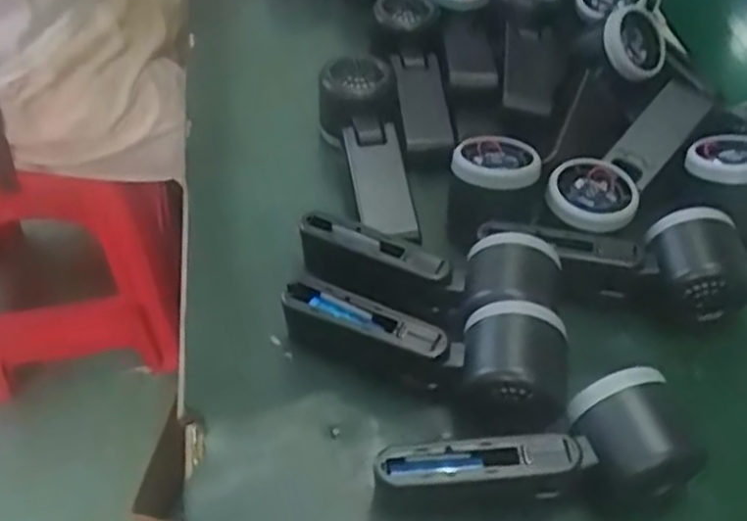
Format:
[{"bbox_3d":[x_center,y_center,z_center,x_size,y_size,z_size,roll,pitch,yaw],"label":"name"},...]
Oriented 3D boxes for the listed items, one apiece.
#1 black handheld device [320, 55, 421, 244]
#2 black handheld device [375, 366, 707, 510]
[{"bbox_3d":[-0.002,-0.075,0.553,0.053,0.055,0.152,-10,66,-13],"label":"black handheld device"},{"bbox_3d":[0.084,0.105,0.389,0.159,0.051,0.056,-11,50,-13],"label":"black handheld device"}]

